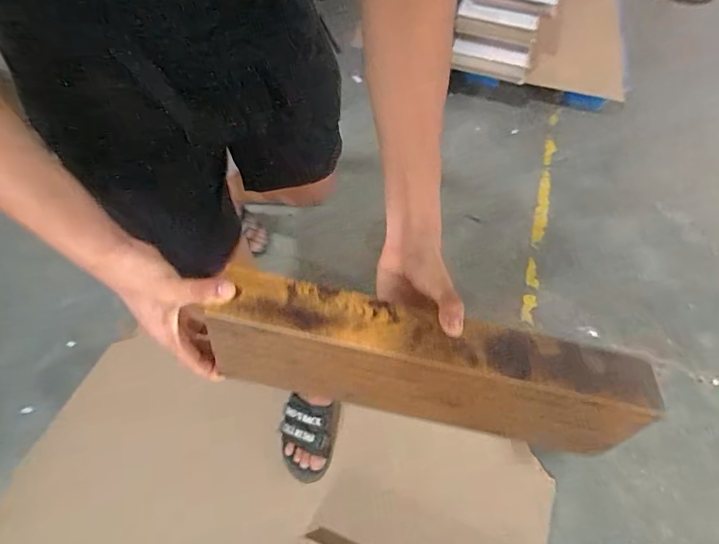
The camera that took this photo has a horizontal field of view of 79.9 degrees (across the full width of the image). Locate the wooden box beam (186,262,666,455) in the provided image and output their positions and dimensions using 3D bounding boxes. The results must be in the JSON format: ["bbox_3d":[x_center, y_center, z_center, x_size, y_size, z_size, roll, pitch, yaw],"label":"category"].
[{"bbox_3d":[0.061,0.101,0.454,0.419,0.139,0.082,13,57,0],"label":"wooden box beam"}]

